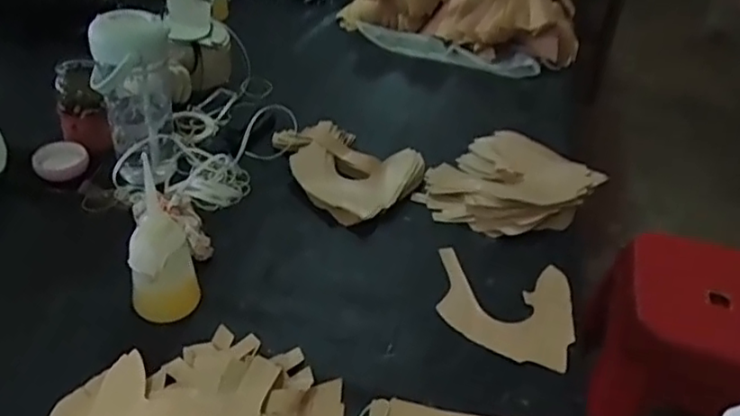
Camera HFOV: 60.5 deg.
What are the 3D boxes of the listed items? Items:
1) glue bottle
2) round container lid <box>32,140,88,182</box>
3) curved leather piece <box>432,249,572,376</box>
[{"bbox_3d":[-0.207,0.035,0.627,0.060,0.165,0.056,11,38,5],"label":"glue bottle"},{"bbox_3d":[-0.400,-0.059,0.824,0.065,0.028,0.061,4,38,-3],"label":"round container lid"},{"bbox_3d":[0.154,0.111,0.719,0.151,0.009,0.138,12,44,3],"label":"curved leather piece"}]

